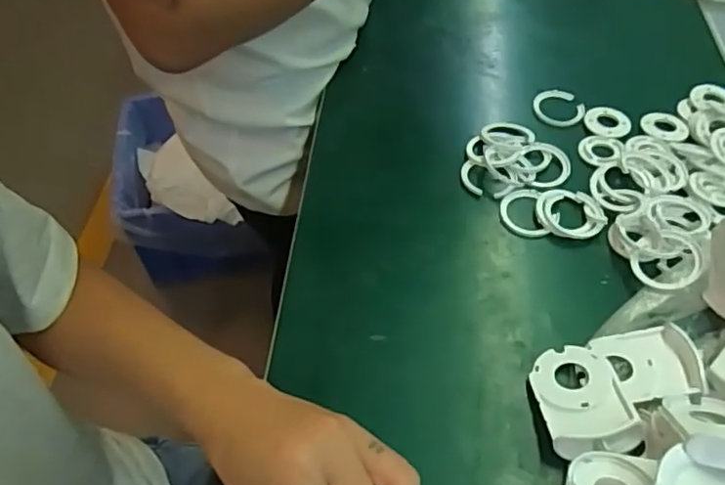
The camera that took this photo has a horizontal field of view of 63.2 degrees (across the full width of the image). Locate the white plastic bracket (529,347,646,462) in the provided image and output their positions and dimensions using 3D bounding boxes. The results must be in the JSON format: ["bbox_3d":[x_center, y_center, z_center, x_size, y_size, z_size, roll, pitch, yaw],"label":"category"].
[{"bbox_3d":[0.151,0.108,0.408,0.057,0.020,0.085,-10,37,4],"label":"white plastic bracket"}]

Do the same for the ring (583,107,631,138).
[{"bbox_3d":[0.250,-0.122,0.599,0.044,0.009,0.042,0,53,0],"label":"ring"}]

